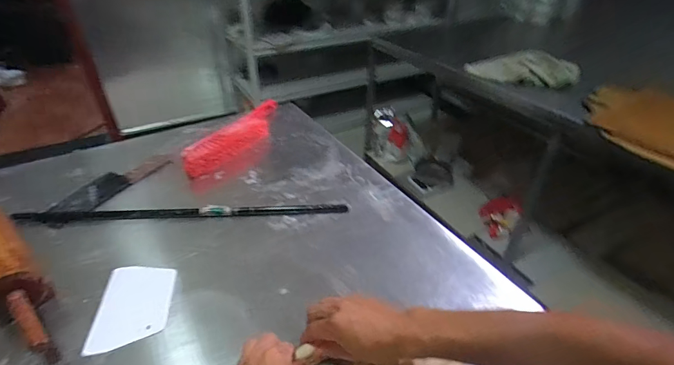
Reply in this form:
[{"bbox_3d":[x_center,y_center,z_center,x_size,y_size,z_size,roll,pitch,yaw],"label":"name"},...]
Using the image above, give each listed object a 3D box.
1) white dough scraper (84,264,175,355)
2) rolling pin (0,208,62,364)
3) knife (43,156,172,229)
[{"bbox_3d":[-0.313,0.187,0.572,0.105,0.004,0.146,-5,39,-9],"label":"white dough scraper"},{"bbox_3d":[-0.511,0.140,0.569,0.355,0.088,0.068,29,45,33],"label":"rolling pin"},{"bbox_3d":[-0.502,0.004,0.803,0.090,0.017,0.264,18,40,25],"label":"knife"}]

